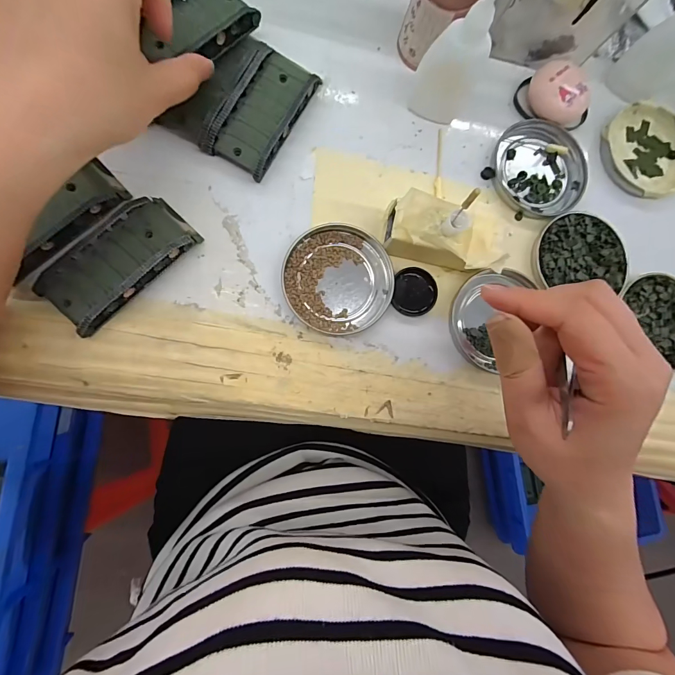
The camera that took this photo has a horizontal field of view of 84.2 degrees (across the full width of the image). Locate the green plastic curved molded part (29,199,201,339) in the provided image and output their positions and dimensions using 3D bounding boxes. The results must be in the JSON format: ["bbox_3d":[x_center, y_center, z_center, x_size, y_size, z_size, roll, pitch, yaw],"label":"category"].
[{"bbox_3d":[-0.141,-0.051,0.245,0.045,0.023,0.095,45,81,-3],"label":"green plastic curved molded part"}]

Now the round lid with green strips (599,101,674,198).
[{"bbox_3d":[0.262,-0.158,0.318,0.079,0.013,0.078,1,86,-8],"label":"round lid with green strips"}]

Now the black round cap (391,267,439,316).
[{"bbox_3d":[0.059,-0.035,0.280,0.032,0.007,0.036,9,84,-7],"label":"black round cap"}]

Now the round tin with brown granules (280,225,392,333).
[{"bbox_3d":[0.000,-0.044,0.271,0.076,0.011,0.079,1,86,-8],"label":"round tin with brown granules"}]

